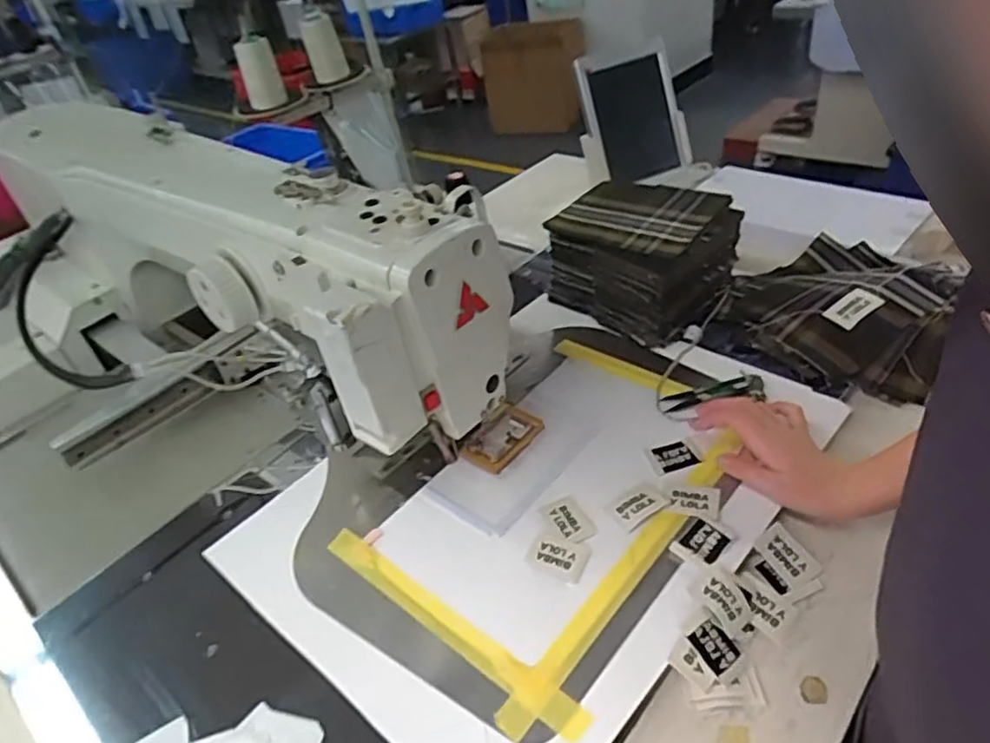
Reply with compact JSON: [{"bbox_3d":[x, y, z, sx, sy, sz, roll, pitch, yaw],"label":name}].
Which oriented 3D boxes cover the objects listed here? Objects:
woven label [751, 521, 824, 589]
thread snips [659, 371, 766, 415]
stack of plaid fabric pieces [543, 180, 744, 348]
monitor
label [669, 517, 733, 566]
[{"bbox_3d":[0.241,0.151,0.553,0.034,0.004,0.050,-27,61,-18],"label":"woven label"},{"bbox_3d":[0.224,0.022,0.690,0.105,0.005,0.028,-14,43,-4],"label":"thread snips"},{"bbox_3d":[0.175,-0.139,0.819,0.185,0.120,0.166,23,50,34],"label":"stack of plaid fabric pieces"},{"bbox_3d":[0.223,-0.410,1.071,0.187,0.203,0.041,-24,14,-25],"label":"monitor"},{"bbox_3d":[0.174,0.142,0.558,0.046,0.006,0.035,-34,44,-28],"label":"label"}]

